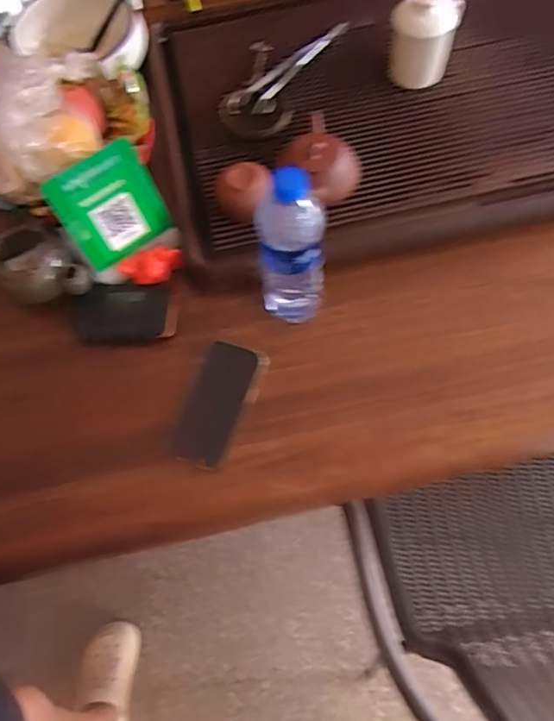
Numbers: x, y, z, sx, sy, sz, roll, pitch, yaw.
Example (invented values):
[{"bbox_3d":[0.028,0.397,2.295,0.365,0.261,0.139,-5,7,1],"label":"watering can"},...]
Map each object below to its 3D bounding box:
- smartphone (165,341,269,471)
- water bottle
[{"bbox_3d":[-0.072,0.050,0.649,0.079,0.013,0.152,19,70,11],"label":"smartphone"},{"bbox_3d":[0.017,-0.113,0.583,0.070,0.216,0.053,7,68,7],"label":"water bottle"}]

